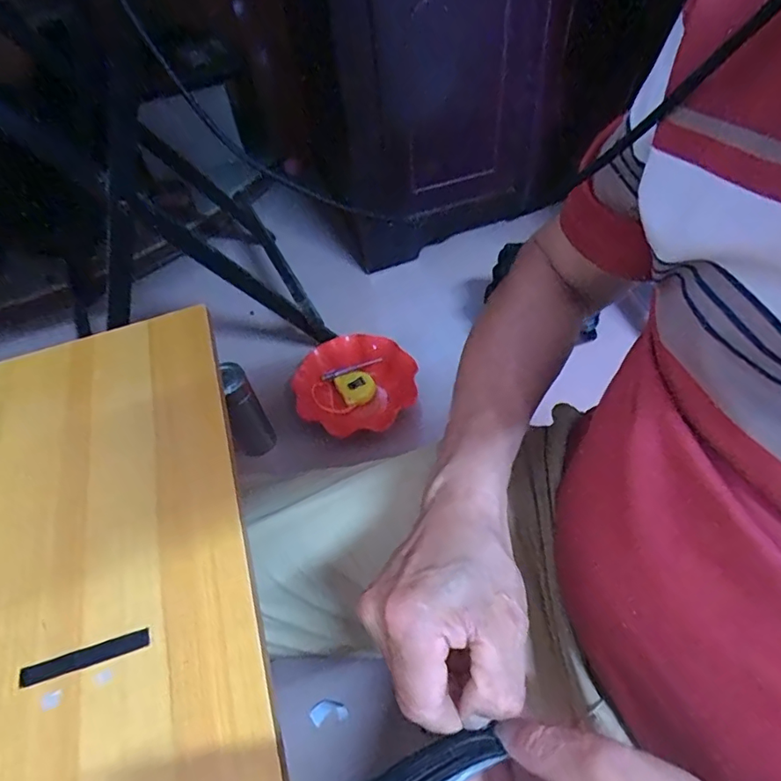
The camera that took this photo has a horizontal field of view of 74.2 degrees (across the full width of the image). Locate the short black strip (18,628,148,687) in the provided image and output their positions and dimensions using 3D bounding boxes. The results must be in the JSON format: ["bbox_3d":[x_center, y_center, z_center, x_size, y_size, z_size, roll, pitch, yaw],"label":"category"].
[{"bbox_3d":[-0.172,0.150,0.290,0.070,0.004,0.011,-15,54,-7],"label":"short black strip"}]

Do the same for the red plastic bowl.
[{"bbox_3d":[-0.069,-0.019,0.972,0.222,0.052,0.201,-8,53,-2],"label":"red plastic bowl"}]

